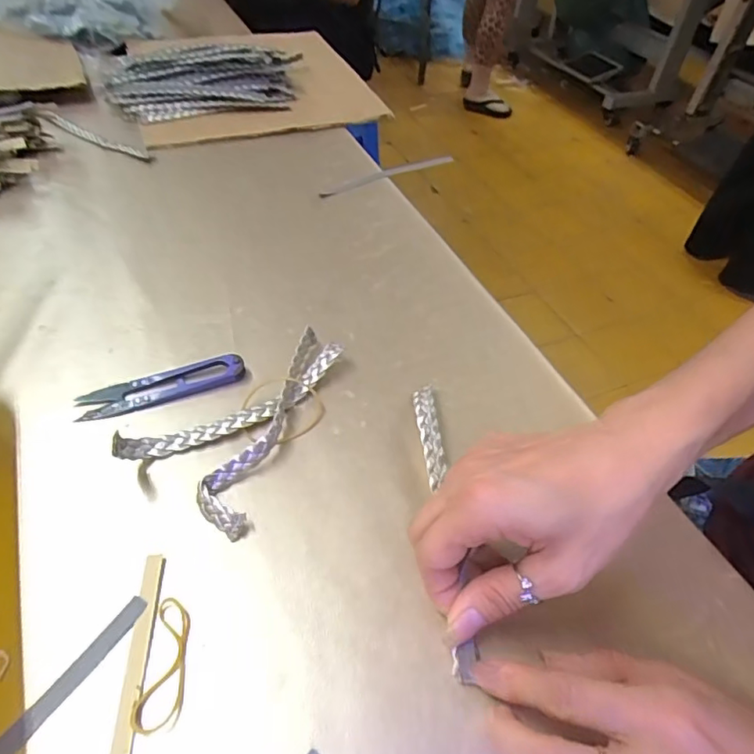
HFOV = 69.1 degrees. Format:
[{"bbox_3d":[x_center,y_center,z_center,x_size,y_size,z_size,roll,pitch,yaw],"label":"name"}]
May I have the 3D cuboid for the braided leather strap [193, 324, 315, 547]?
[{"bbox_3d":[-0.069,0.023,0.326,0.029,0.017,0.144,13,48,5],"label":"braided leather strap"}]

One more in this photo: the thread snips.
[{"bbox_3d":[-0.133,0.005,0.340,0.098,0.011,0.023,-14,51,-19],"label":"thread snips"}]

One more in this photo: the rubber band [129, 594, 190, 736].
[{"bbox_3d":[-0.093,0.126,0.242,0.020,0.004,0.054,4,48,-3],"label":"rubber band"}]

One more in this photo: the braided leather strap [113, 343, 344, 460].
[{"bbox_3d":[-0.081,0.016,0.330,0.144,0.015,0.028,-28,57,-28],"label":"braided leather strap"}]

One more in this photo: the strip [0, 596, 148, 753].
[{"bbox_3d":[-0.139,0.136,0.227,0.009,0.004,0.103,29,51,18],"label":"strip"}]

